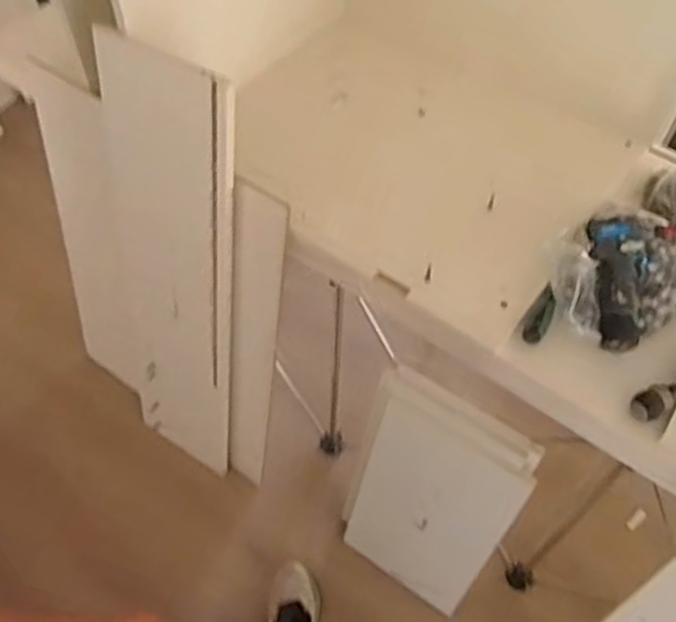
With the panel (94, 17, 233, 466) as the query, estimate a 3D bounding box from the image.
[{"bbox_3d":[-0.322,-0.028,1.324,0.277,0.972,0.030,29,48,18],"label":"panel"}]

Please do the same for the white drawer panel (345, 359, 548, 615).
[{"bbox_3d":[0.167,0.364,1.316,0.302,0.515,0.028,33,42,22],"label":"white drawer panel"}]

